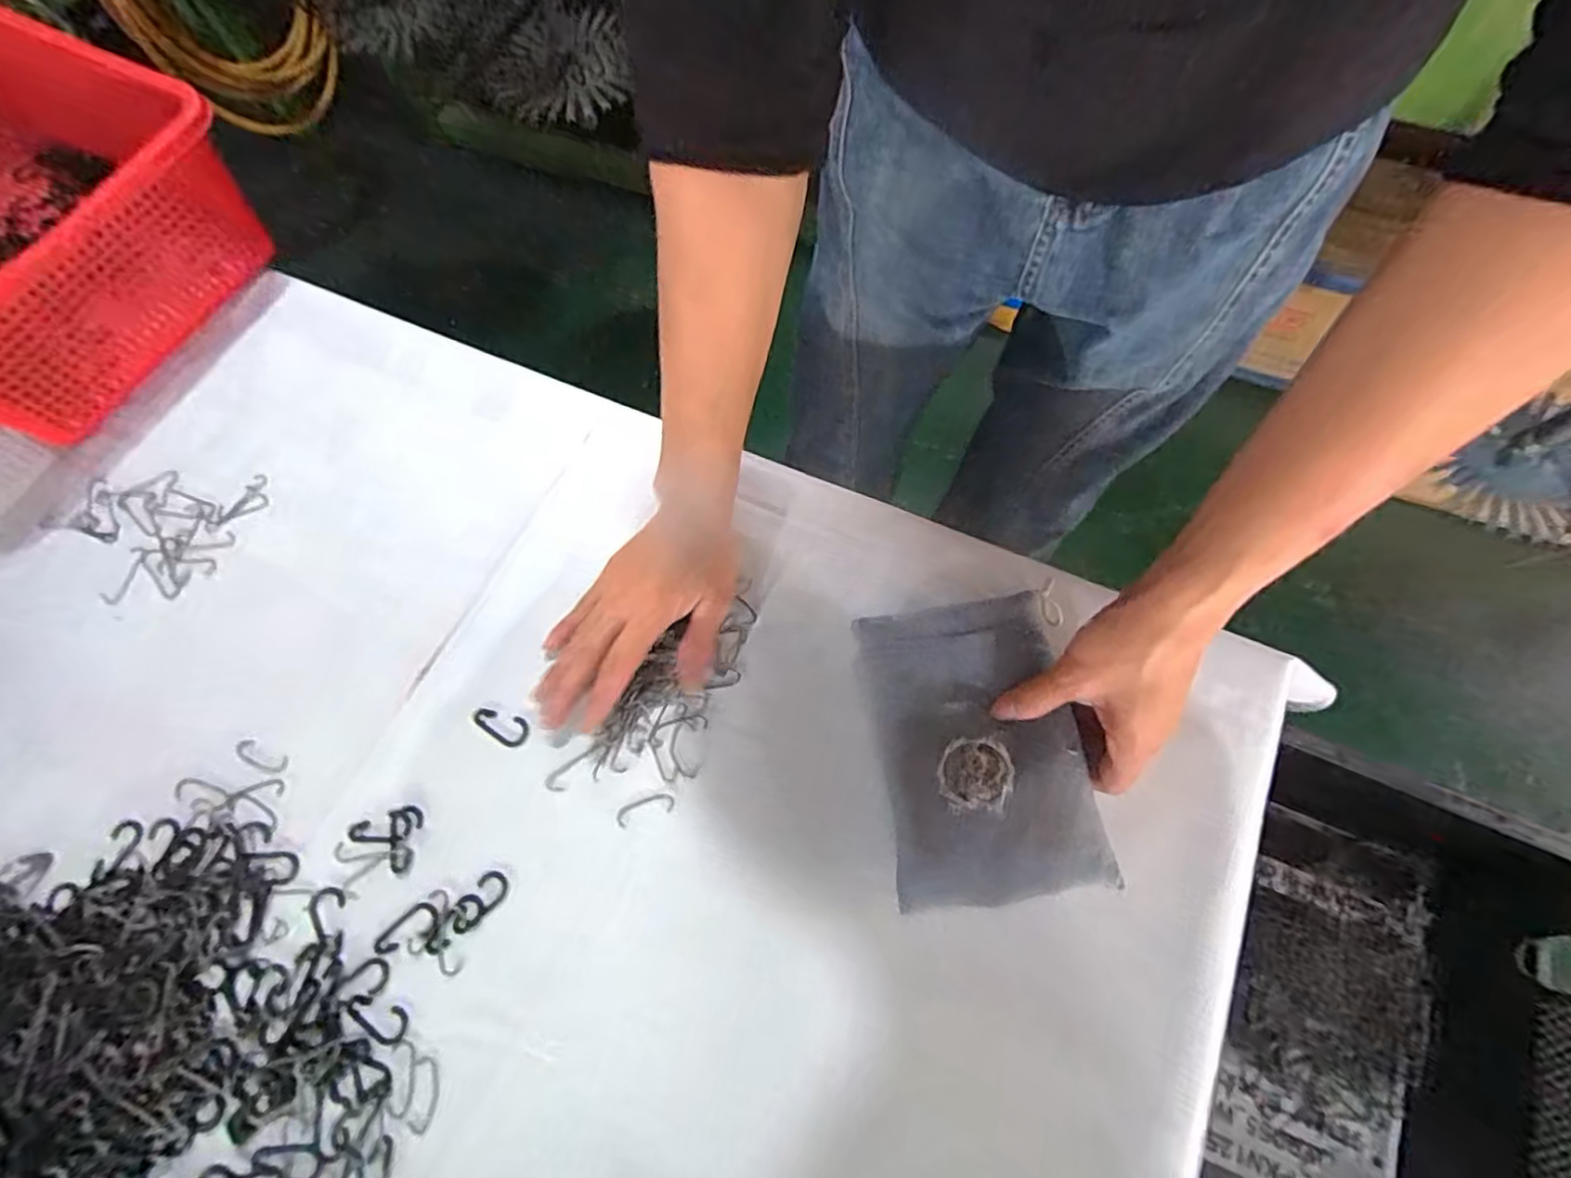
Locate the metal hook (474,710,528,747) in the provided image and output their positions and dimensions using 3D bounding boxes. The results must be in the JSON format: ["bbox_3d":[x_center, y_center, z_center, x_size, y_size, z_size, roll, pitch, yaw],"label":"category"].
[{"bbox_3d":[-0.175,0.085,0.407,0.035,0.004,0.018,13,70,6],"label":"metal hook"}]

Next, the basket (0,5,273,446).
[{"bbox_3d":[-0.592,-0.287,0.493,0.342,0.119,0.279,26,72,11],"label":"basket"}]

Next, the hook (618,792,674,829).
[{"bbox_3d":[-0.083,0.129,0.388,0.034,0.004,0.012,-18,70,-5],"label":"hook"}]

